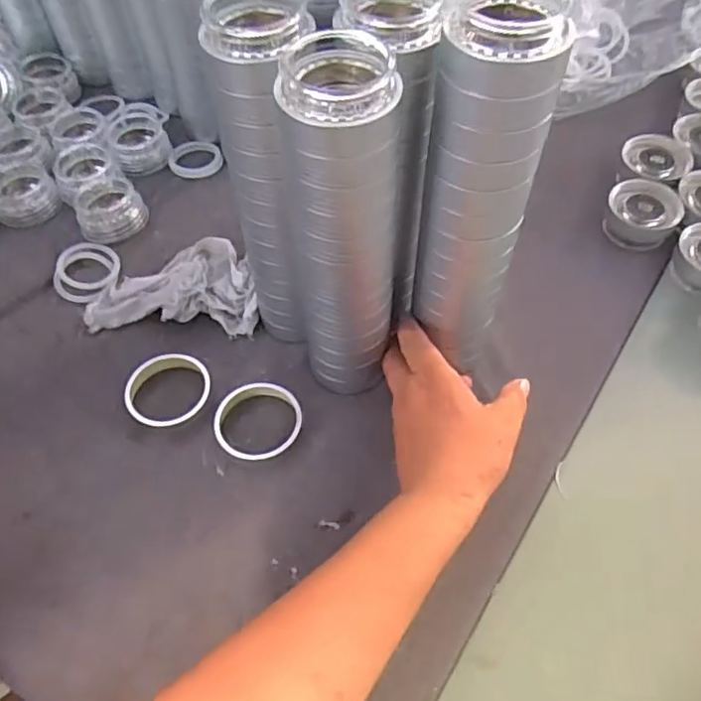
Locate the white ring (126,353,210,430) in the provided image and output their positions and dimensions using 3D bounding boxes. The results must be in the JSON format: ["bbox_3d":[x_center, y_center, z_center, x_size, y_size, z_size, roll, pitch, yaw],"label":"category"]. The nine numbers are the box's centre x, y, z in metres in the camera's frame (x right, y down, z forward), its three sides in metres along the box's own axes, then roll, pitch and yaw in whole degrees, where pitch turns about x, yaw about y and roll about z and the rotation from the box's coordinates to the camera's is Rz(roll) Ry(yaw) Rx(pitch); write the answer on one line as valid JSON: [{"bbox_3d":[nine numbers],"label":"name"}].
[{"bbox_3d":[-0.147,0.032,0.505,0.065,0.017,0.060,0,55,0],"label":"white ring"}]

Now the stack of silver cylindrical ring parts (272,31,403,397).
[{"bbox_3d":[-0.004,-0.067,0.403,0.065,0.255,0.080,1,61,2],"label":"stack of silver cylindrical ring parts"}]

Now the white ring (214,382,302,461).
[{"bbox_3d":[-0.071,0.055,0.491,0.066,0.020,0.069,0,55,0],"label":"white ring"}]

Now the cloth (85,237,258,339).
[{"bbox_3d":[-0.158,-0.061,0.553,0.148,0.031,0.094,-1,55,0],"label":"cloth"}]

